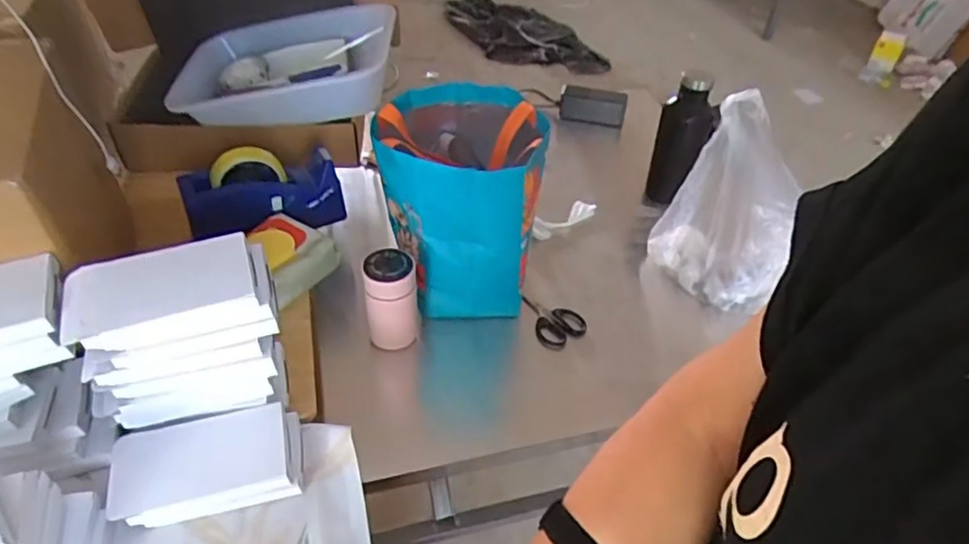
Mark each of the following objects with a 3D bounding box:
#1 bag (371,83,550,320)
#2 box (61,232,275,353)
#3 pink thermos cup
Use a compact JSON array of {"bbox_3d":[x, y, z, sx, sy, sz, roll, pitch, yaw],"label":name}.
[{"bbox_3d":[-0.035,-0.096,0.822,0.202,0.239,0.213,0,44,-4],"label":"bag"},{"bbox_3d":[-0.281,0.017,0.551,0.166,0.035,0.090,-14,46,-18],"label":"box"},{"bbox_3d":[-0.114,0.036,0.760,0.061,0.121,0.054,-5,44,-8],"label":"pink thermos cup"}]

